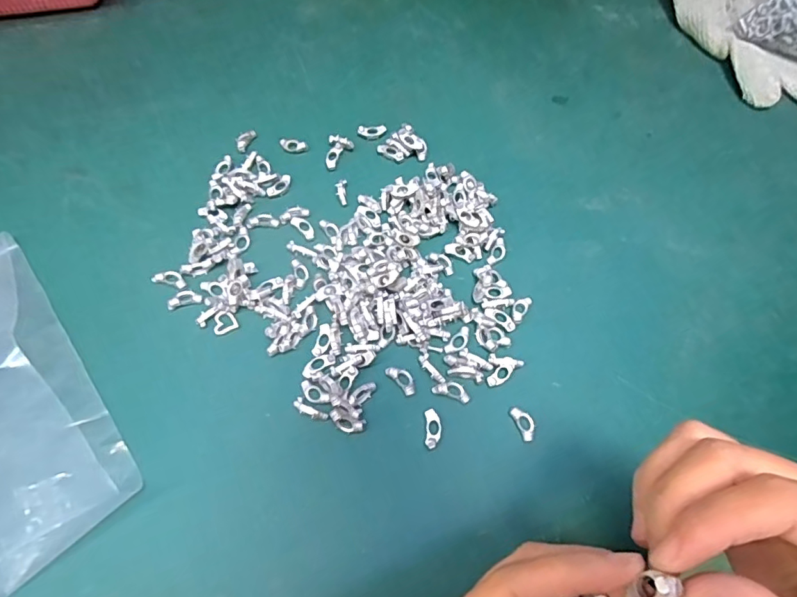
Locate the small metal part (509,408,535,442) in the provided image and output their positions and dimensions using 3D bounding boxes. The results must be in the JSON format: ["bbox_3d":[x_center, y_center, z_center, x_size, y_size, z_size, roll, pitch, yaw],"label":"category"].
[{"bbox_3d":[0.073,0.072,0.292,0.010,0.004,0.020,-20,68,-11],"label":"small metal part"}]

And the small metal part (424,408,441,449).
[{"bbox_3d":[0.020,0.075,0.290,0.009,0.005,0.022,1,65,-2],"label":"small metal part"}]

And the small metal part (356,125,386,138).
[{"bbox_3d":[-0.020,-0.126,0.381,0.022,0.004,0.010,-2,66,-4],"label":"small metal part"}]

